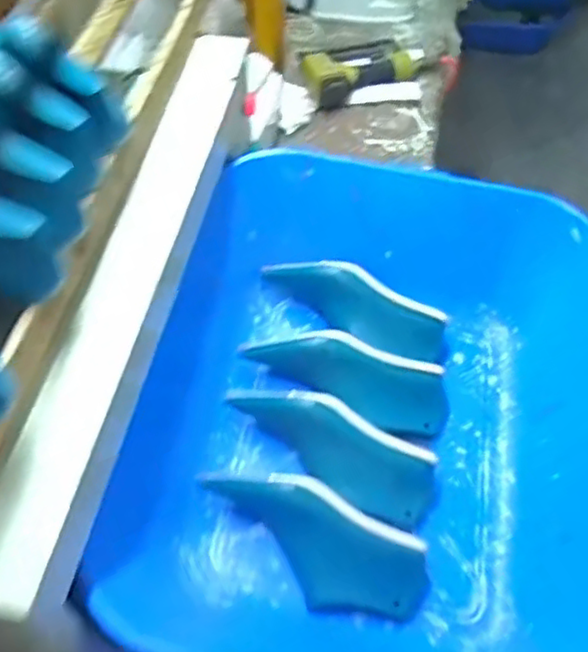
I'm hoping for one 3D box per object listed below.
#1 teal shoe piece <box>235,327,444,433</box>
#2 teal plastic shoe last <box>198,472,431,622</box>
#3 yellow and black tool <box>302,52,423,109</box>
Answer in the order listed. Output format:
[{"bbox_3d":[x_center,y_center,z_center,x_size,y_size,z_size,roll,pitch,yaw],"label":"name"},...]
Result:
[{"bbox_3d":[0.064,0.050,0.838,0.265,0.077,0.089,21,55,11],"label":"teal shoe piece"},{"bbox_3d":[0.016,0.223,0.710,0.260,0.076,0.088,23,56,13],"label":"teal plastic shoe last"},{"bbox_3d":[0.126,-0.457,1.201,0.209,0.064,0.120,-13,56,-13],"label":"yellow and black tool"}]

